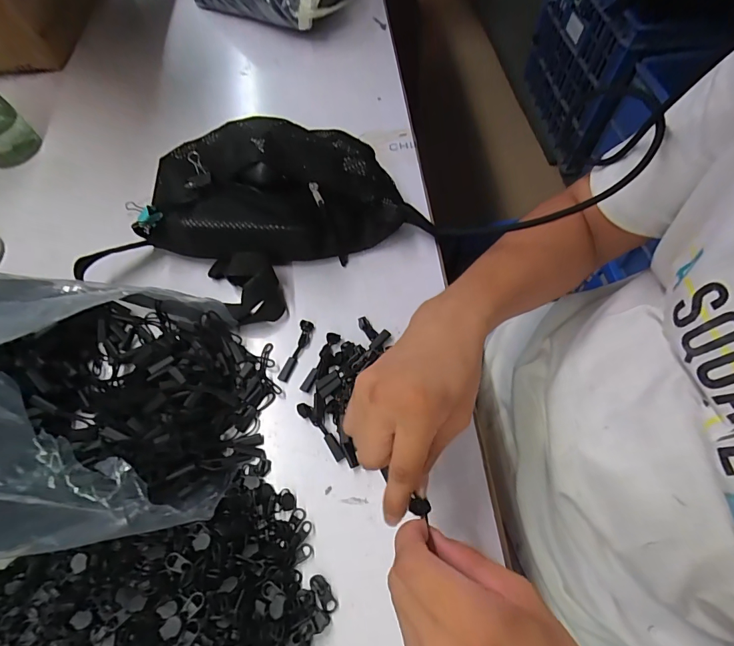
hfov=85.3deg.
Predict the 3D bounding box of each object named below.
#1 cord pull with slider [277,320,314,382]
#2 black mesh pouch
[{"bbox_3d":[-0.068,0.026,0.382,0.012,0.010,0.062,17,66,11],"label":"cord pull with slider"},{"bbox_3d":[-0.102,-0.146,0.414,0.271,0.099,0.138,-4,63,1],"label":"black mesh pouch"}]

